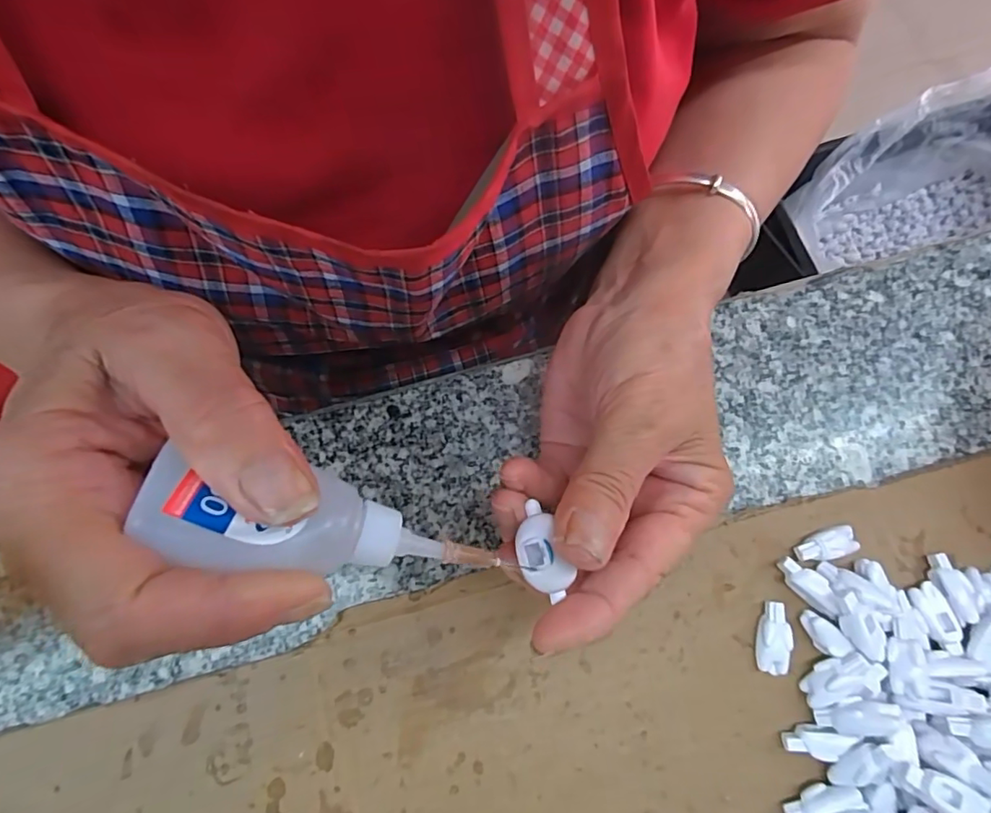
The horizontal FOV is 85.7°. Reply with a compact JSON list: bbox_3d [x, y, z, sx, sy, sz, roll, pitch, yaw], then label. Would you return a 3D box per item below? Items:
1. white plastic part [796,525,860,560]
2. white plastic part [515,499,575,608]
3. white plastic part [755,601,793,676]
[{"bbox_3d":[0.146,0.061,0.237,0.027,0.010,0.012,-12,73,-1],"label":"white plastic part"},{"bbox_3d":[0.014,0.046,0.170,0.015,0.013,0.028,-16,73,-3],"label":"white plastic part"},{"bbox_3d":[0.117,0.098,0.227,0.012,0.010,0.029,4,73,4],"label":"white plastic part"}]

